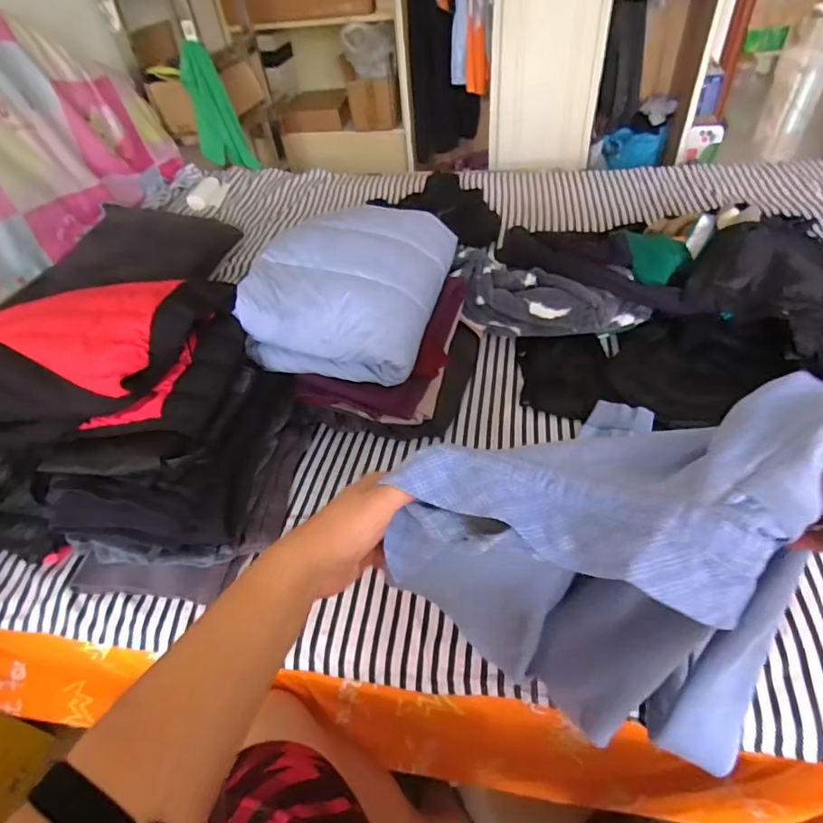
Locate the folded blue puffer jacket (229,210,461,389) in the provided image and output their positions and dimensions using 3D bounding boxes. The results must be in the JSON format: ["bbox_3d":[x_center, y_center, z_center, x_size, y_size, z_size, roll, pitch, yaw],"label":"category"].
[{"bbox_3d":[-0.084,-0.202,0.812,0.242,0.120,0.339,9,47,15],"label":"folded blue puffer jacket"}]

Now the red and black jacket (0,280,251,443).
[{"bbox_3d":[-0.471,-0.078,0.689,0.481,0.127,0.201,2,45,8],"label":"red and black jacket"}]

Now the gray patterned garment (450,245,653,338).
[{"bbox_3d":[0.250,-0.193,0.962,0.347,0.140,0.109,11,47,17],"label":"gray patterned garment"}]

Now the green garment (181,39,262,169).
[{"bbox_3d":[-0.618,-0.939,1.619,0.156,0.357,0.054,-13,45,-6],"label":"green garment"}]

